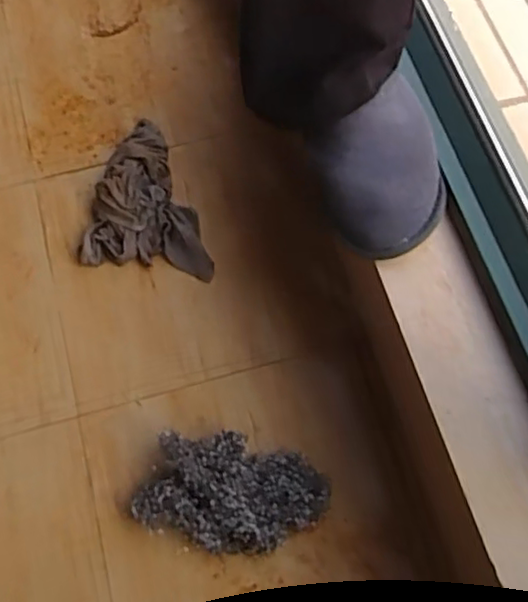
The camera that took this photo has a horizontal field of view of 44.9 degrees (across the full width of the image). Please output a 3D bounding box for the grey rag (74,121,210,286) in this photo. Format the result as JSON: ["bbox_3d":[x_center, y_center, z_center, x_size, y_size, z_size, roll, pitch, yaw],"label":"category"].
[{"bbox_3d":[-0.125,-0.125,0.733,0.149,0.044,0.188,6,69,4],"label":"grey rag"}]

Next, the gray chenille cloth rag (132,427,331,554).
[{"bbox_3d":[-0.029,0.184,0.607,0.166,0.047,0.102,15,70,7],"label":"gray chenille cloth rag"}]

